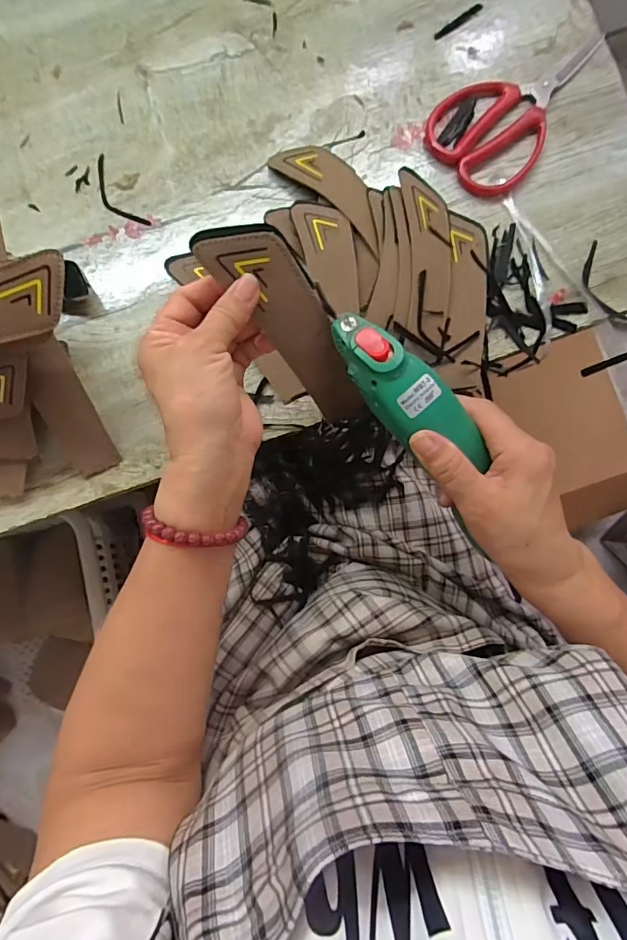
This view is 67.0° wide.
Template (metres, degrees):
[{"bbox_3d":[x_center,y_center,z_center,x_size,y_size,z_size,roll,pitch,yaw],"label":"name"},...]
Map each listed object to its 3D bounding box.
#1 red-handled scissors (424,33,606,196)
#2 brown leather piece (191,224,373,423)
[{"bbox_3d":[0.182,-0.335,0.428,0.099,0.008,0.182,37,85,2],"label":"red-handled scissors"},{"bbox_3d":[-0.007,-0.089,0.307,0.045,0.007,0.157,-26,128,21],"label":"brown leather piece"}]

